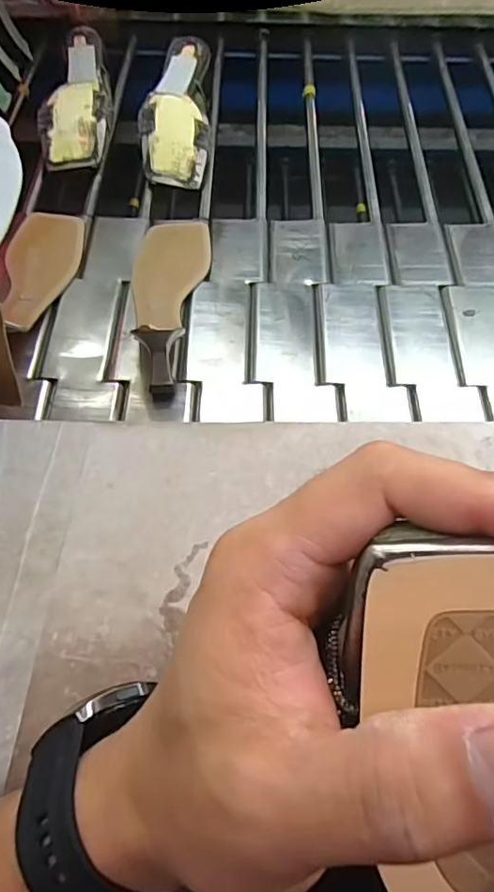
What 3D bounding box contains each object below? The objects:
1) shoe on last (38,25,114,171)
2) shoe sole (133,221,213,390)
[{"bbox_3d":[-0.204,-0.423,0.678,0.083,0.054,0.210,-5,61,-4],"label":"shoe on last"},{"bbox_3d":[-0.078,-0.156,0.528,0.075,0.051,0.227,2,61,0],"label":"shoe sole"}]

